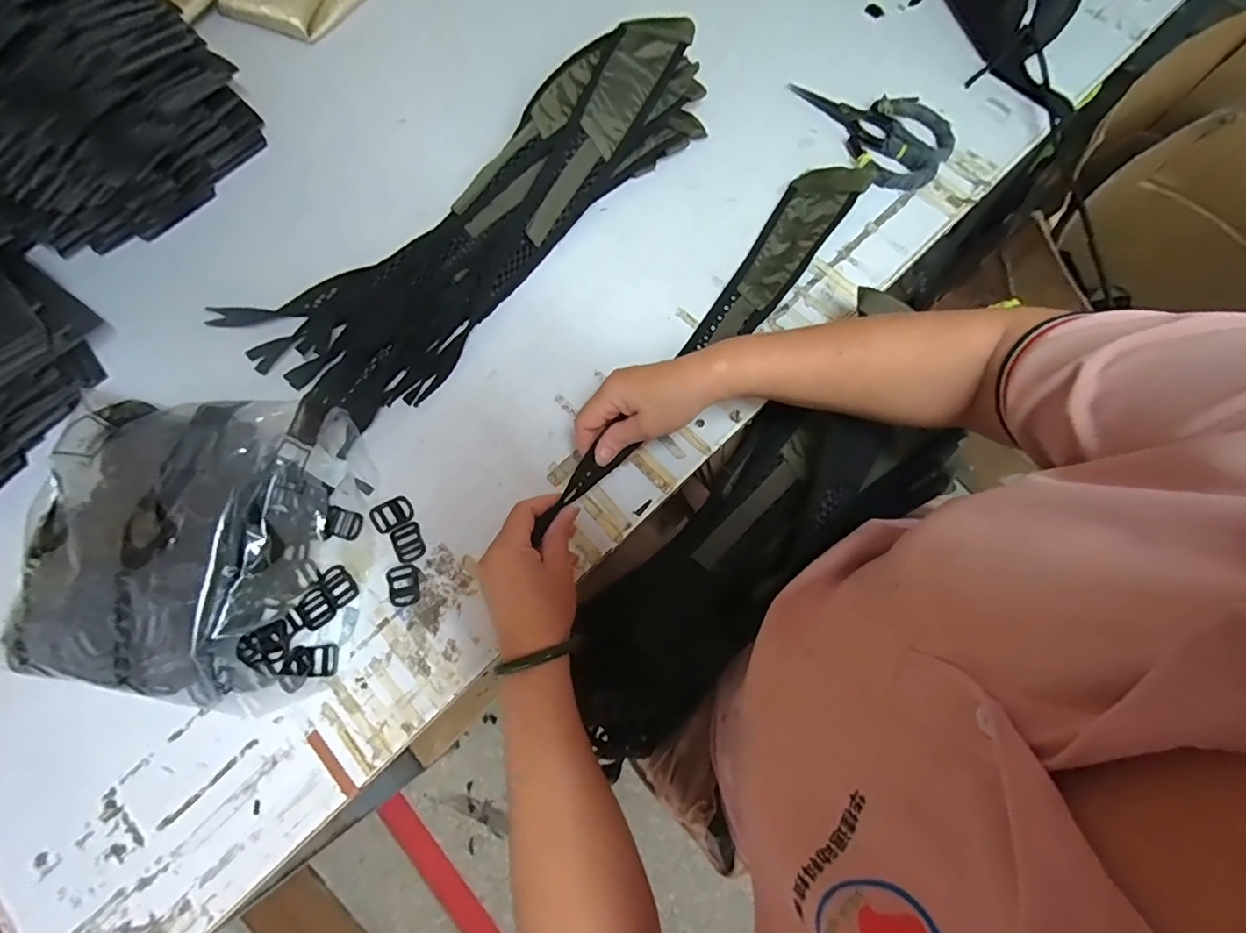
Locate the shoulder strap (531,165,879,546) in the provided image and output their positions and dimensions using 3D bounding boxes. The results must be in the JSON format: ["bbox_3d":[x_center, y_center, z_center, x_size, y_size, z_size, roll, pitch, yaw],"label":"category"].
[{"bbox_3d":[0.080,-0.124,0.501,0.061,0.053,0.474,37,75,9],"label":"shoulder strap"}]

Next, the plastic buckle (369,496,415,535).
[{"bbox_3d":[-0.216,0.044,0.496,0.036,0.004,0.028,-34,78,-6],"label":"plastic buckle"}]

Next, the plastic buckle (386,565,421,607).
[{"bbox_3d":[-0.200,0.108,0.483,0.028,0.004,0.037,-15,77,-2],"label":"plastic buckle"}]

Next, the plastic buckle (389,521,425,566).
[{"bbox_3d":[-0.197,0.070,0.489,0.027,0.004,0.036,-25,77,-4],"label":"plastic buckle"}]

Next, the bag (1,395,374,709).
[{"bbox_3d":[-0.369,0.066,0.461,0.266,0.069,0.261,3,77,2],"label":"bag"}]

